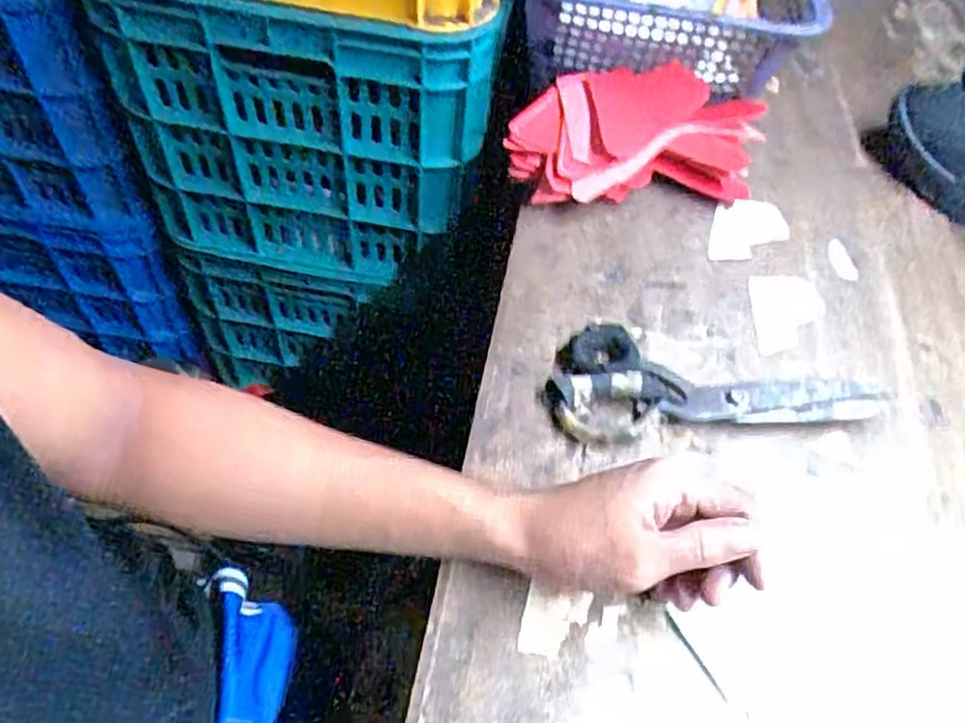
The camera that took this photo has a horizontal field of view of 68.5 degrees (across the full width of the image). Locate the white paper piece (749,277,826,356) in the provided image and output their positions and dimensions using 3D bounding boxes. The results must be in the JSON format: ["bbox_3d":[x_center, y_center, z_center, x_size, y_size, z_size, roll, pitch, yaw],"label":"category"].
[{"bbox_3d":[0.236,-0.037,0.548,0.057,0.004,0.071,3,60,-2],"label":"white paper piece"}]

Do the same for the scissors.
[{"bbox_3d":[0.158,0.011,0.499,0.224,0.020,0.086,-3,56,-8],"label":"scissors"}]

